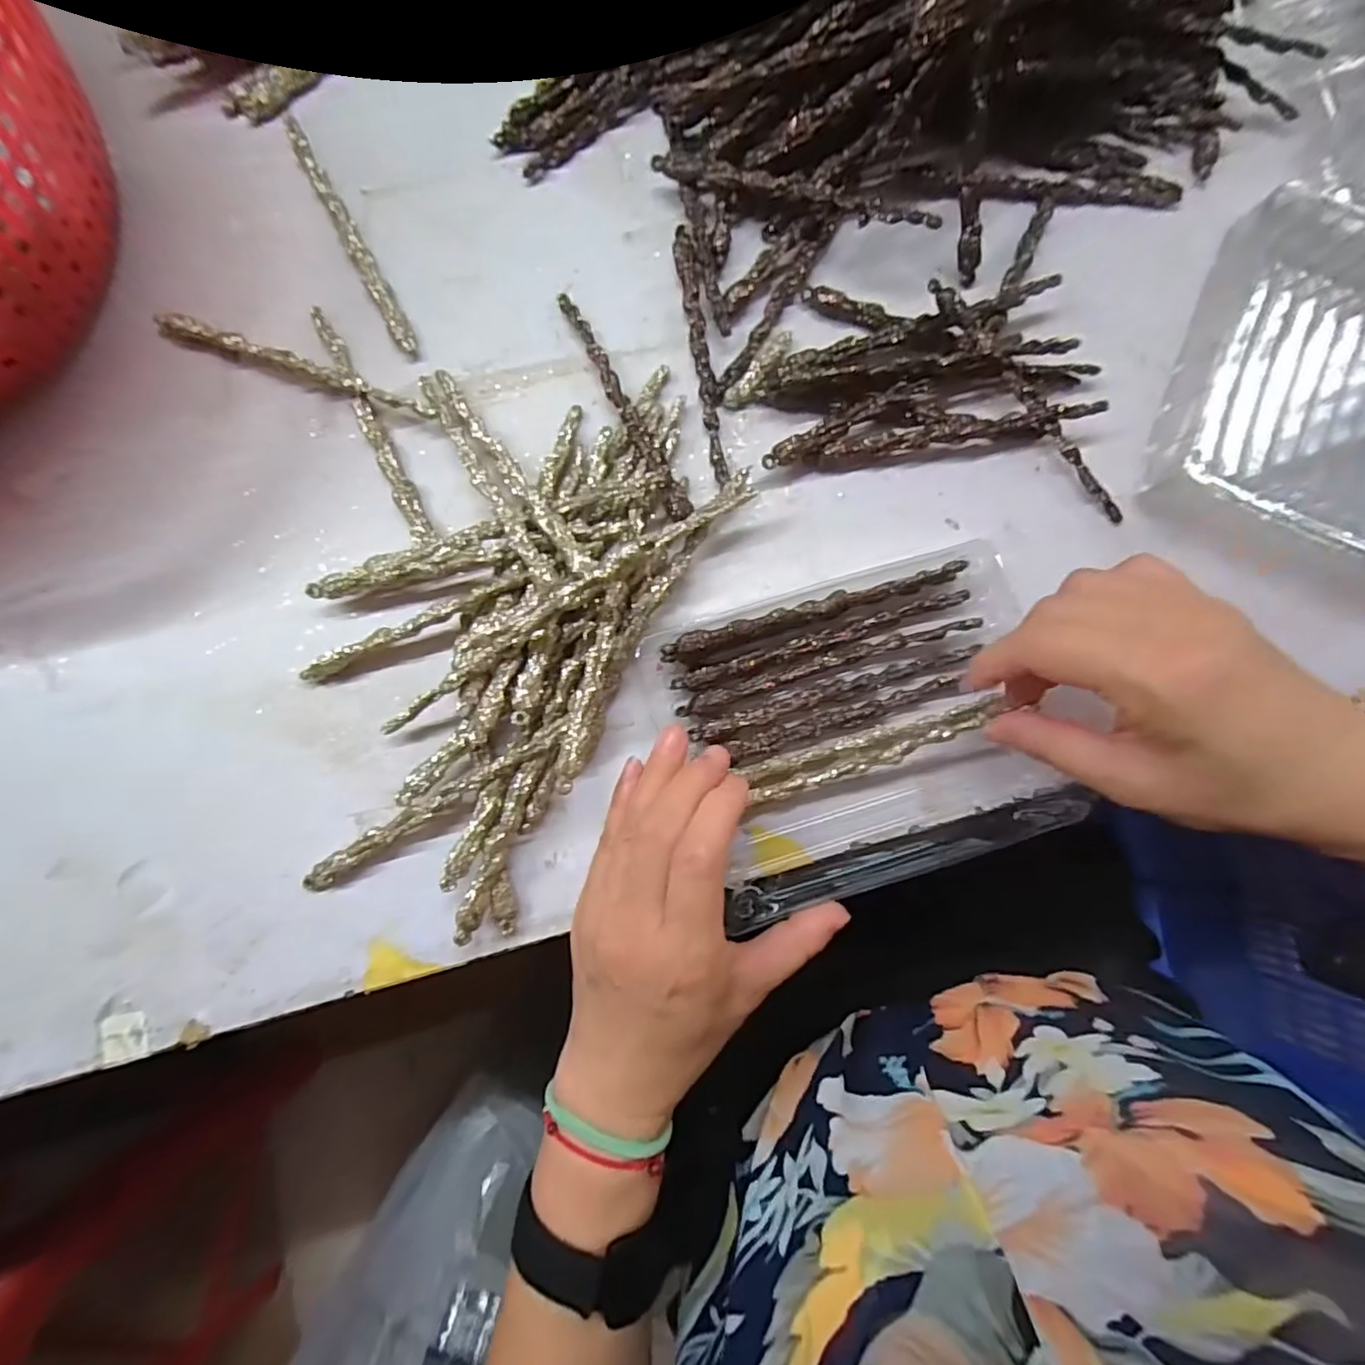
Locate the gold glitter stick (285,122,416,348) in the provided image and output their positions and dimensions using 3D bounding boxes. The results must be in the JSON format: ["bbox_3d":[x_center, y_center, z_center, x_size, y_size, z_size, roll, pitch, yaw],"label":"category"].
[{"bbox_3d":[-0.179,-0.240,0.328,0.011,0.006,0.152,-29,84,-4],"label":"gold glitter stick"}]

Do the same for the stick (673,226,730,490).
[{"bbox_3d":[0.011,-0.173,0.324,0.010,0.007,0.141,-9,83,-2],"label":"stick"}]

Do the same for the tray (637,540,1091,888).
[{"bbox_3d":[0.081,0.016,0.294,0.175,0.028,0.128,-15,83,-2],"label":"tray"}]

